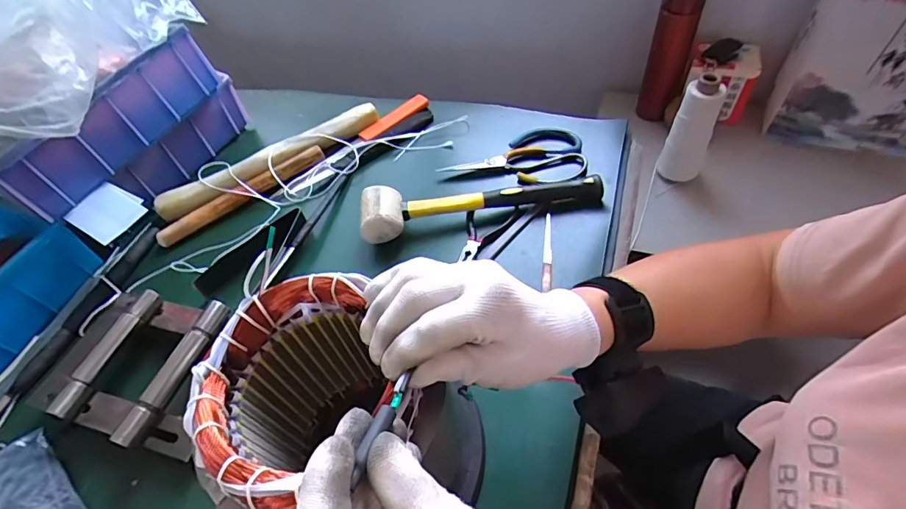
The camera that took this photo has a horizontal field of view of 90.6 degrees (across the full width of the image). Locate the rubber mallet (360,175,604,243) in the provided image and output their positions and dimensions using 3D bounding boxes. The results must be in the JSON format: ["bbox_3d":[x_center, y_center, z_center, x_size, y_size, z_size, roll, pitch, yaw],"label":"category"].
[{"bbox_3d":[0.033,-0.066,0.526,0.281,0.046,0.060,-13,51,-1],"label":"rubber mallet"}]

